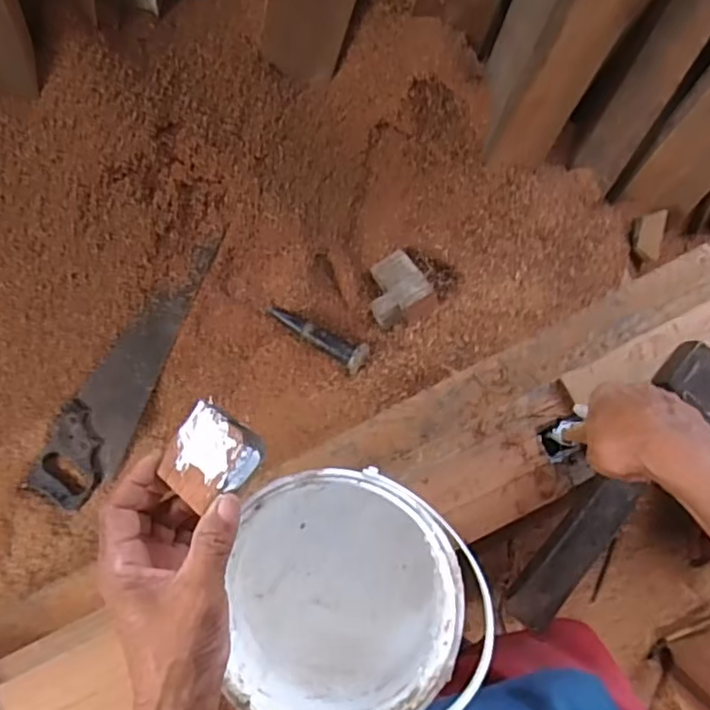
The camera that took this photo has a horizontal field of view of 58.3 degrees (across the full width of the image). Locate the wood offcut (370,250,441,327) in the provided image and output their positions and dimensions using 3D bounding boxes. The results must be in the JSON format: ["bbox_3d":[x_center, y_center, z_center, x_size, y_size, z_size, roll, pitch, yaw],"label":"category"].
[{"bbox_3d":[0.062,-0.099,0.958,0.093,0.048,0.100,-34,84,-2],"label":"wood offcut"}]

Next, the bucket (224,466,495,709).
[{"bbox_3d":[-0.009,0.186,0.522,0.190,0.174,0.183,0,83,2],"label":"bucket"}]

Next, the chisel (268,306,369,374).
[{"bbox_3d":[-0.057,-0.023,0.934,0.156,0.032,0.042,24,85,4],"label":"chisel"}]

